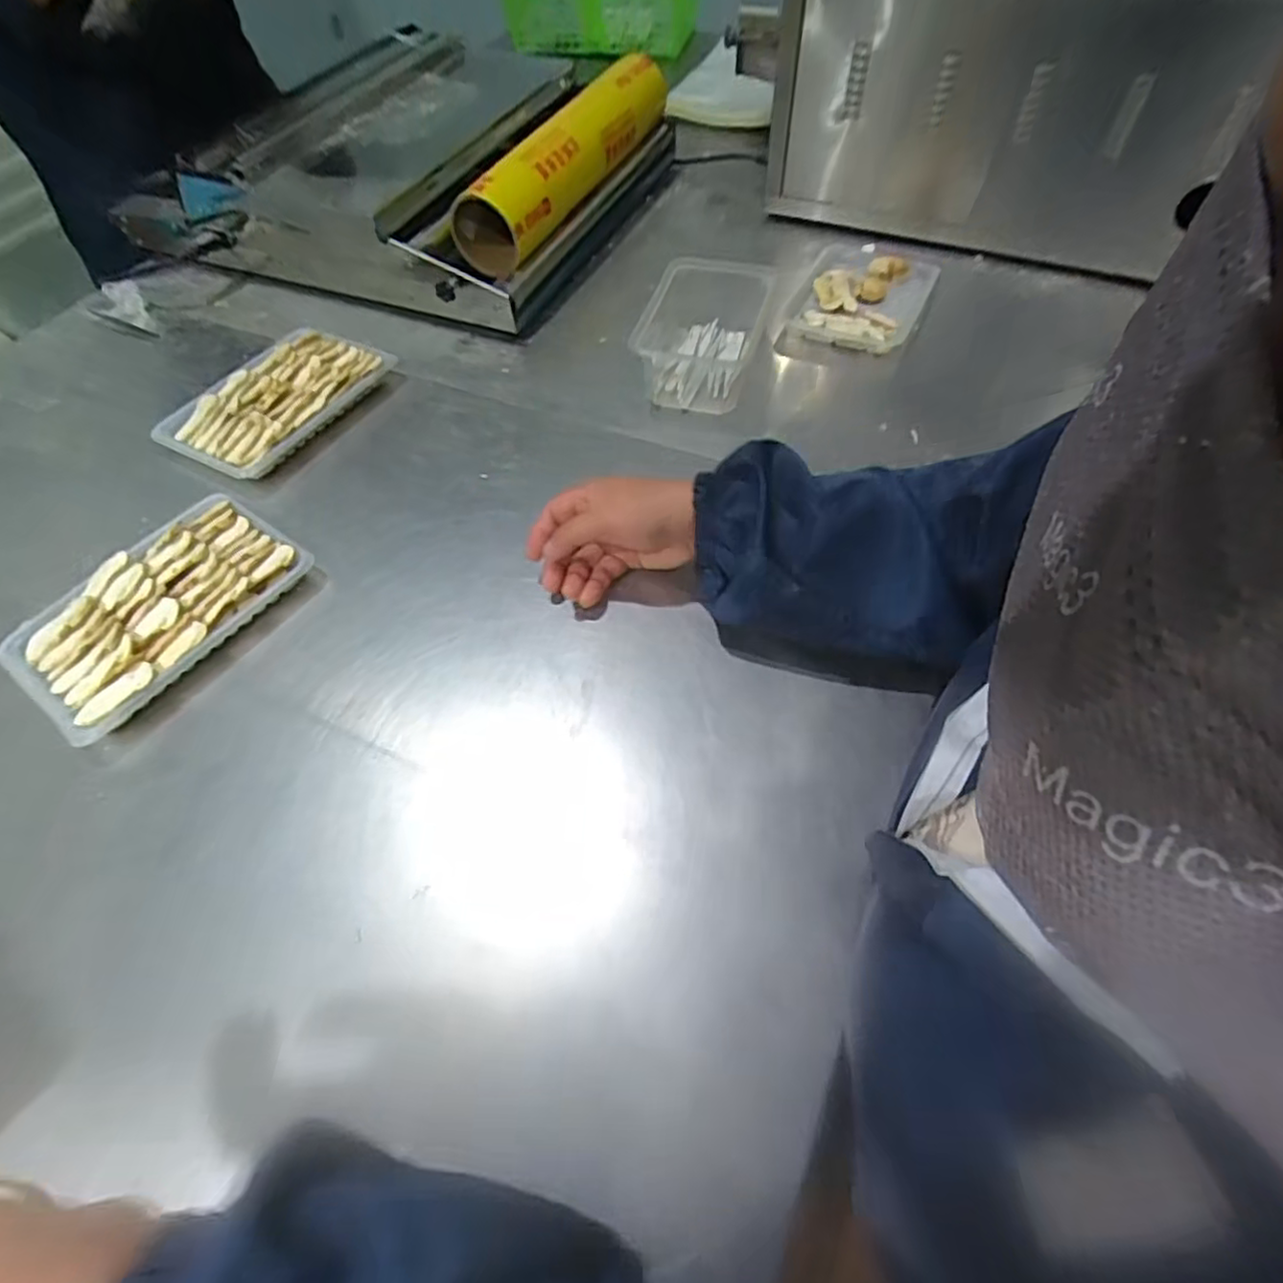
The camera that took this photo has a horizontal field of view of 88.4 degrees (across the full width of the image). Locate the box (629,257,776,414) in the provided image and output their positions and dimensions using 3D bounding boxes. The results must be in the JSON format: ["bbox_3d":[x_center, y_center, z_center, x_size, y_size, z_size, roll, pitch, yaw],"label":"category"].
[{"bbox_3d":[0.061,-0.320,0.676,0.112,0.074,0.185,15,60,12],"label":"box"}]

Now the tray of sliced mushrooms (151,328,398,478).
[{"bbox_3d":[-0.361,-0.245,0.662,0.130,0.029,0.203,27,63,18],"label":"tray of sliced mushrooms"}]

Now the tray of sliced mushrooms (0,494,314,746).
[{"bbox_3d":[-0.387,-0.028,0.528,0.135,0.029,0.208,31,64,21],"label":"tray of sliced mushrooms"}]

